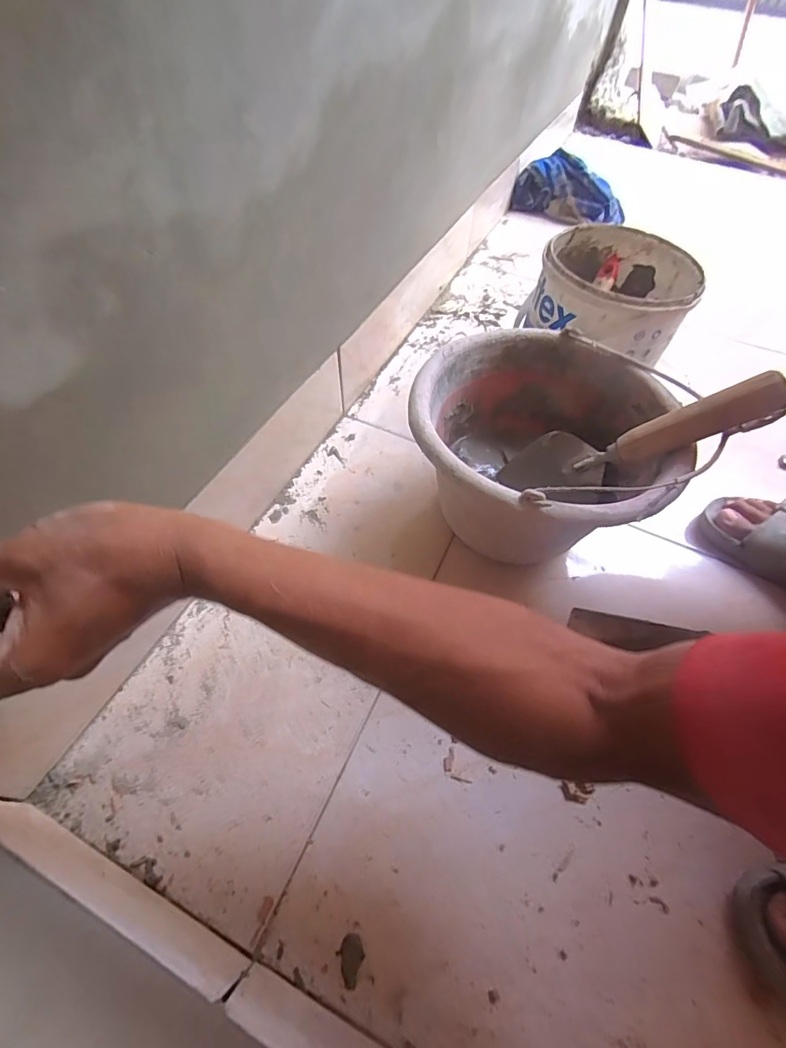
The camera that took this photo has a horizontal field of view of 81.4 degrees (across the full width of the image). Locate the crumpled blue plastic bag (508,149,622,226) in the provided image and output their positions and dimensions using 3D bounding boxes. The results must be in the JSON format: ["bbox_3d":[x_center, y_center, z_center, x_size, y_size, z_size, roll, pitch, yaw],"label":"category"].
[{"bbox_3d":[0.398,-0.735,1.018,0.240,0.101,0.103,24,56,13],"label":"crumpled blue plastic bag"}]

